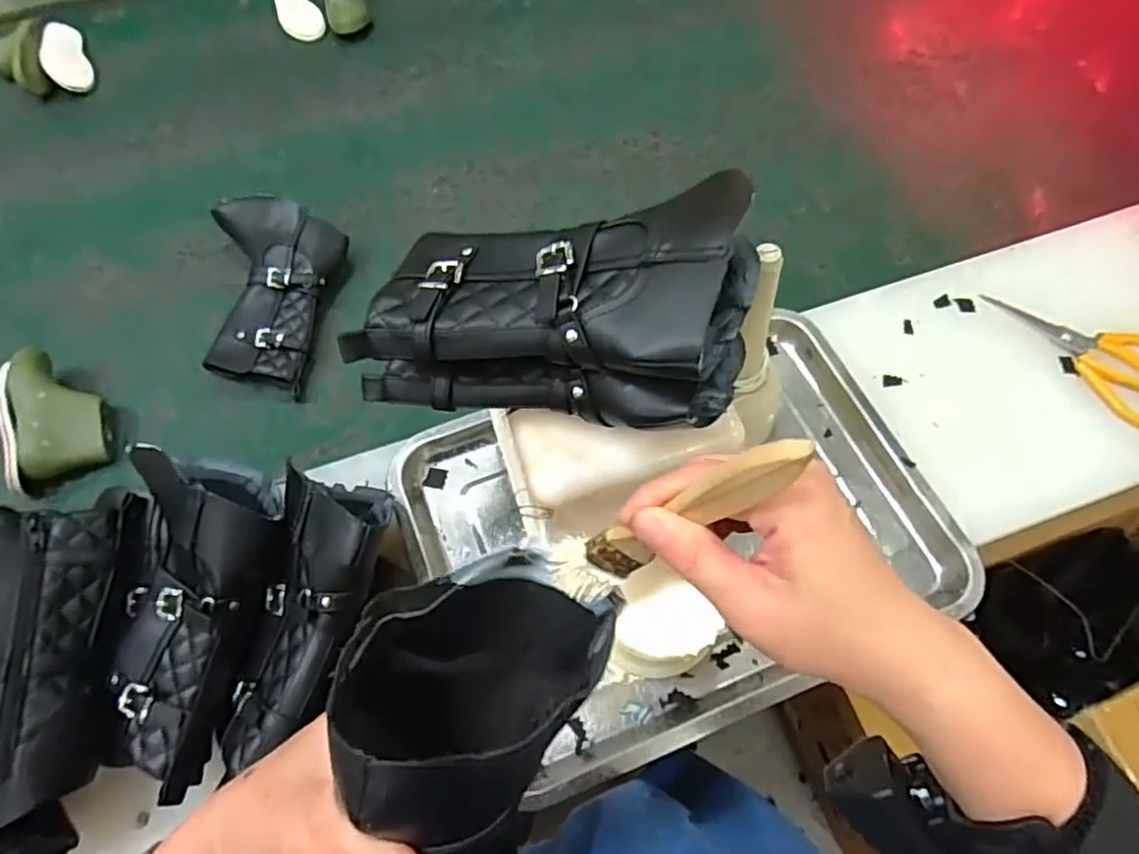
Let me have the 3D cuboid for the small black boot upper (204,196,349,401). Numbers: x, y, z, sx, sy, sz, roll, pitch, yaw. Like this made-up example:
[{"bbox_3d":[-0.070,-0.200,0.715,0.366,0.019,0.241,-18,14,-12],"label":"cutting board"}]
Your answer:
[{"bbox_3d":[-0.310,-0.135,0.679,0.144,0.050,0.201,7,64,5],"label":"small black boot upper"}]

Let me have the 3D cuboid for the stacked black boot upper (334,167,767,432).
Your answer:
[{"bbox_3d":[-0.008,-0.070,0.361,0.205,0.089,0.120,6,64,5],"label":"stacked black boot upper"}]

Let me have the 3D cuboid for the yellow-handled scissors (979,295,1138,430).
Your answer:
[{"bbox_3d":[0.463,-0.066,0.583,0.088,0.015,0.189,-35,68,-14],"label":"yellow-handled scissors"}]

